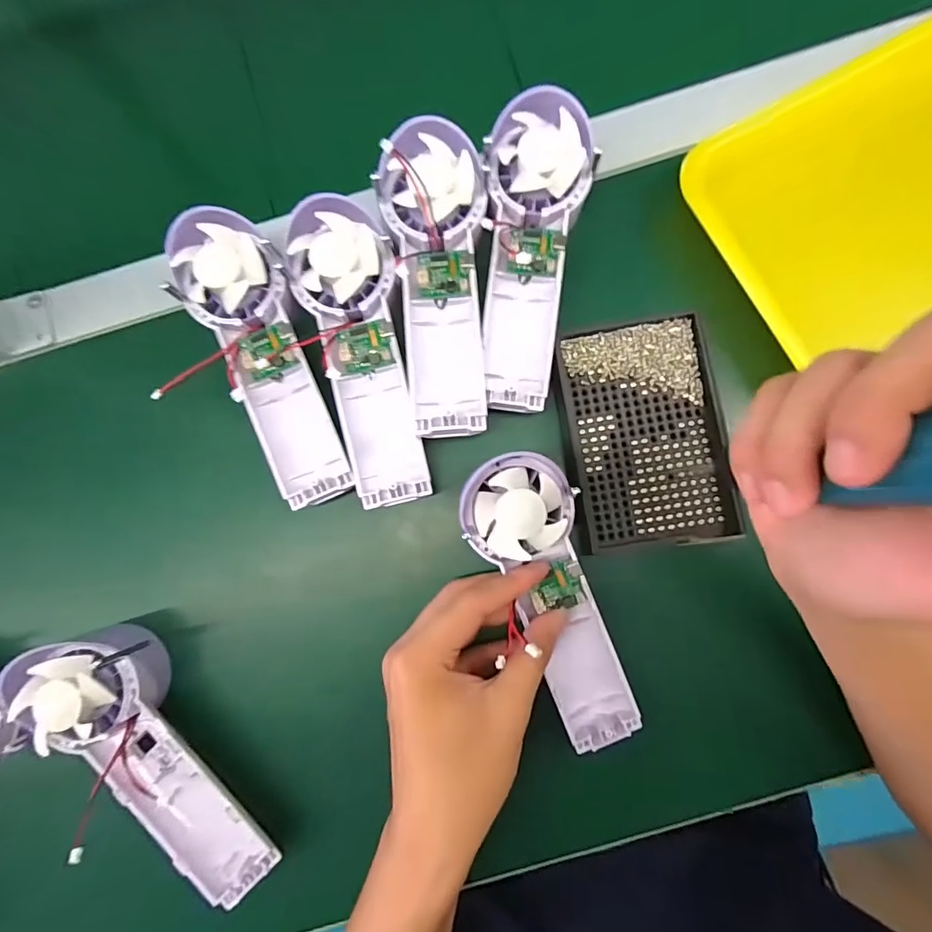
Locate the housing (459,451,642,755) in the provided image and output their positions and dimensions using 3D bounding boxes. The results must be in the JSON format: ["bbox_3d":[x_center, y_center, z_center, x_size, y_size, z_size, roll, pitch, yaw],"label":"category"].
[{"bbox_3d":[0.049,0.078,0.262,0.062,0.032,0.170,-20,99,0],"label":"housing"}]

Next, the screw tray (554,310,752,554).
[{"bbox_3d":[0.109,-0.019,0.282,0.088,0.011,0.133,-10,85,1],"label":"screw tray"}]

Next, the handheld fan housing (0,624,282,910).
[{"bbox_3d":[-0.181,0.171,0.263,0.068,0.045,0.173,-40,85,-1],"label":"handheld fan housing"}]

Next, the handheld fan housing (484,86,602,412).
[{"bbox_3d":[0.038,-0.121,0.274,0.059,0.036,0.171,5,86,3],"label":"handheld fan housing"}]

